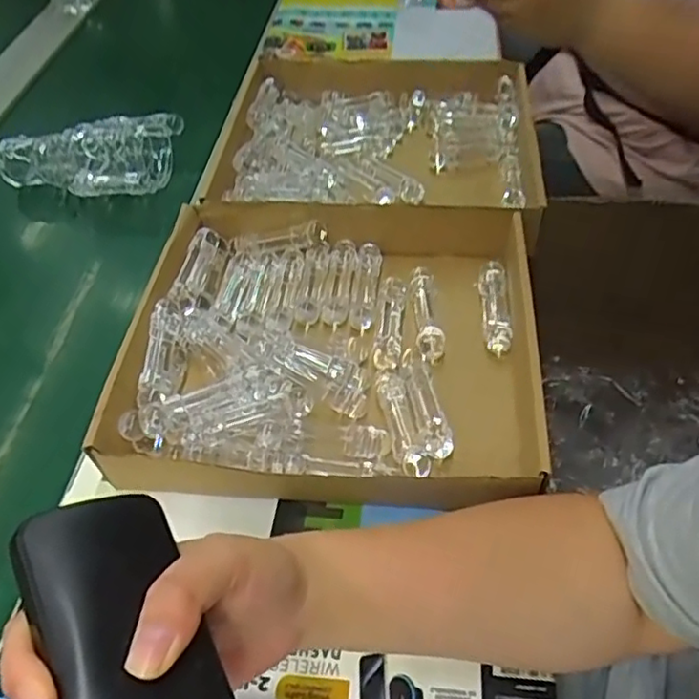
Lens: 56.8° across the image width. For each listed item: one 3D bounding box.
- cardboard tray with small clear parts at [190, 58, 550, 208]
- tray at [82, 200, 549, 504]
[{"bbox_3d":[0.034,-0.227,0.707,0.321,0.064,0.308,4,50,7],"label":"cardboard tray with small clear parts"},{"bbox_3d":[-0.012,-0.007,0.522,0.306,0.062,0.281,3,50,6],"label":"tray"}]

